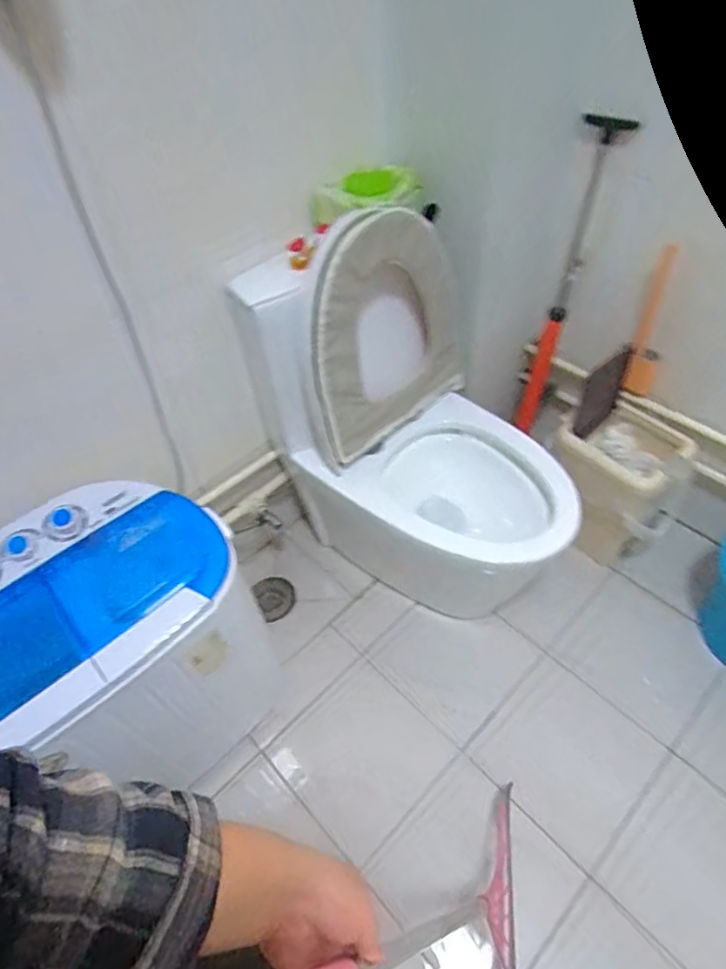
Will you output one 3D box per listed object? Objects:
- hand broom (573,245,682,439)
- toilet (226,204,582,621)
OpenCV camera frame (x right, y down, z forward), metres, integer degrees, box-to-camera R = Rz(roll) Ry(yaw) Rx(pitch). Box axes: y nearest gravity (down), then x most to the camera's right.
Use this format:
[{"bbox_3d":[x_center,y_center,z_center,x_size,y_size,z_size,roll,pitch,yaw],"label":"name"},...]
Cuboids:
[{"bbox_3d":[0.648,-0.302,1.344,0.118,0.181,0.437,30,101,25],"label":"hand broom"},{"bbox_3d":[0.143,-0.109,1.239,0.660,0.853,0.376,23,57,21],"label":"toilet"}]

